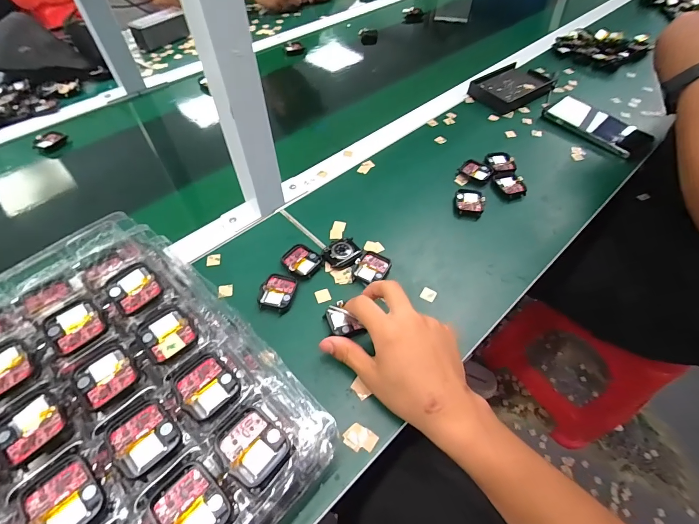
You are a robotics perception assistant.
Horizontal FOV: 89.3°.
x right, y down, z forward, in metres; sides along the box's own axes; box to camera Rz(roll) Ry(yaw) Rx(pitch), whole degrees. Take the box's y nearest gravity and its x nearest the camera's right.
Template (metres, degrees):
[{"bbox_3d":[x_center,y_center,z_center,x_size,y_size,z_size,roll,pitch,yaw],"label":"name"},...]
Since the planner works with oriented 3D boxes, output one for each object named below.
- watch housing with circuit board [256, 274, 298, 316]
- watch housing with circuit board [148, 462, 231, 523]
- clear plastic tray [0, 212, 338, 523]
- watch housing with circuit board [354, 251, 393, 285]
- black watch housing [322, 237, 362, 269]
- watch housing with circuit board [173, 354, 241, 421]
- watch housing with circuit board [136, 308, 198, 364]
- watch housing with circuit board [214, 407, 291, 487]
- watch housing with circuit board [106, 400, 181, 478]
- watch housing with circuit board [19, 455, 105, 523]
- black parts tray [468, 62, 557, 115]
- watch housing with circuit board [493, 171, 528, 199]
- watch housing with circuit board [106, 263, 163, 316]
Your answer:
[{"bbox_3d":[-0.081,0.034,0.398,0.038,0.006,0.045,10,53,8],"label":"watch housing with circuit board"},{"bbox_3d":[-0.096,0.148,0.214,0.041,0.009,0.036,38,62,25],"label":"watch housing with circuit board"},{"bbox_3d":[-0.201,0.116,0.252,0.283,0.043,0.290,-37,64,-25],"label":"clear plastic tray"},{"bbox_3d":[0.028,0.009,0.420,0.036,0.013,0.040,19,55,14],"label":"watch housing with circuit board"},{"bbox_3d":[-0.009,-0.010,0.430,0.047,0.006,0.038,-30,58,-21],"label":"black watch housing"},{"bbox_3d":[-0.104,0.090,0.258,0.037,0.005,0.042,-35,60,-24],"label":"watch housing with circuit board"},{"bbox_3d":[-0.143,0.056,0.279,0.036,0.004,0.042,-37,61,-25],"label":"watch housing with circuit board"},{"bbox_3d":[-0.065,0.122,0.236,0.041,0.009,0.036,35,60,24],"label":"watch housing with circuit board"},{"bbox_3d":[-0.137,0.116,0.236,0.039,0.005,0.036,38,61,25],"label":"watch housing with circuit board"},{"bbox_3d":[-0.173,0.142,0.212,0.041,0.005,0.036,37,61,25],"label":"watch housing with circuit board"},{"bbox_3d":[0.310,-0.334,0.671,0.162,0.019,0.101,-28,58,-20],"label":"black parts tray"},{"bbox_3d":[0.230,-0.112,0.510,0.036,0.014,0.047,-11,53,-8],"label":"watch housing with circuit board"},{"bbox_3d":[-0.181,0.021,0.298,0.036,0.009,0.041,-38,61,-25],"label":"watch housing with circuit board"}]

